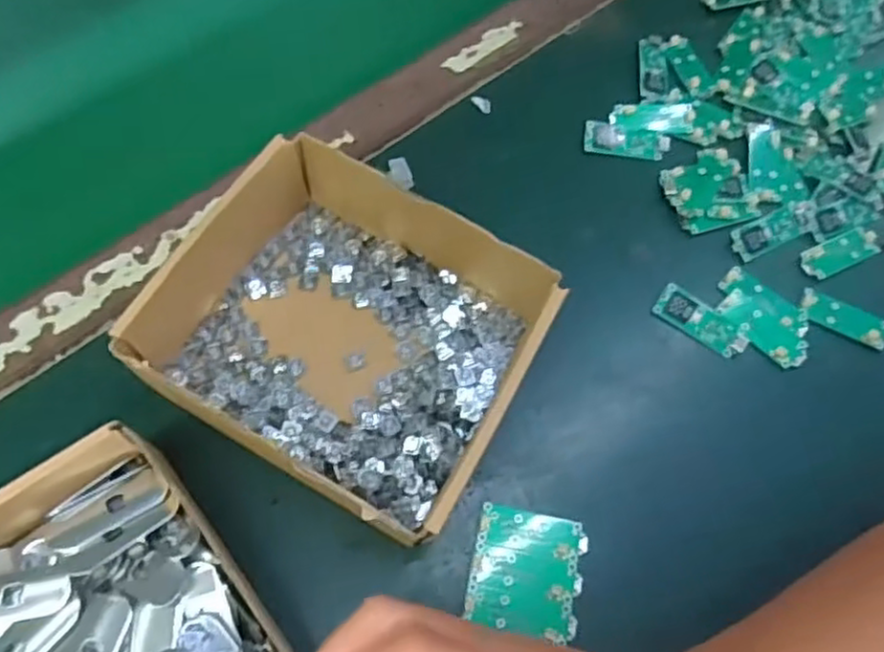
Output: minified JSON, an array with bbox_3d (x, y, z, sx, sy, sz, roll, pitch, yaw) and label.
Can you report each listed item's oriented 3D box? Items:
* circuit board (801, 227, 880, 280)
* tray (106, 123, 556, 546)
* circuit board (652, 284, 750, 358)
[{"bbox_3d":[0.234,-0.044,0.415,0.052,0.004,0.019,-25,69,-13],"label":"circuit board"},{"bbox_3d":[-0.045,-0.002,0.348,0.176,0.051,0.155,29,68,10],"label":"tray"},{"bbox_3d":[0.144,-0.003,0.389,0.052,0.006,0.020,32,68,11],"label":"circuit board"}]

